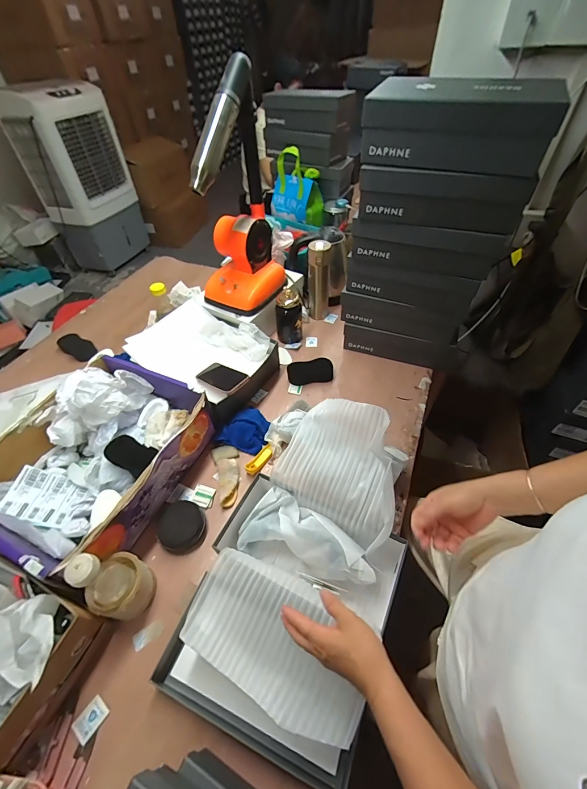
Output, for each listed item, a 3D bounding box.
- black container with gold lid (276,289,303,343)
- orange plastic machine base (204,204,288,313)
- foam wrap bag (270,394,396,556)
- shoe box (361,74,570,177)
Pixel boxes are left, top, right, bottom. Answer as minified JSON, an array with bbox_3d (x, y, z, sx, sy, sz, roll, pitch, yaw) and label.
[{"bbox_3d":[-0.012,-0.236,0.987,0.078,0.156,0.077,-7,50,-4],"label":"black container with gold lid"},{"bbox_3d":[-0.138,-0.368,0.941,0.183,0.220,0.206,20,53,18],"label":"orange plastic machine base"},{"bbox_3d":[0.095,0.116,0.609,0.233,0.155,0.183,27,56,23],"label":"foam wrap bag"},{"bbox_3d":[0.287,-0.485,0.592,0.303,0.107,0.175,14,52,14],"label":"shoe box"}]

